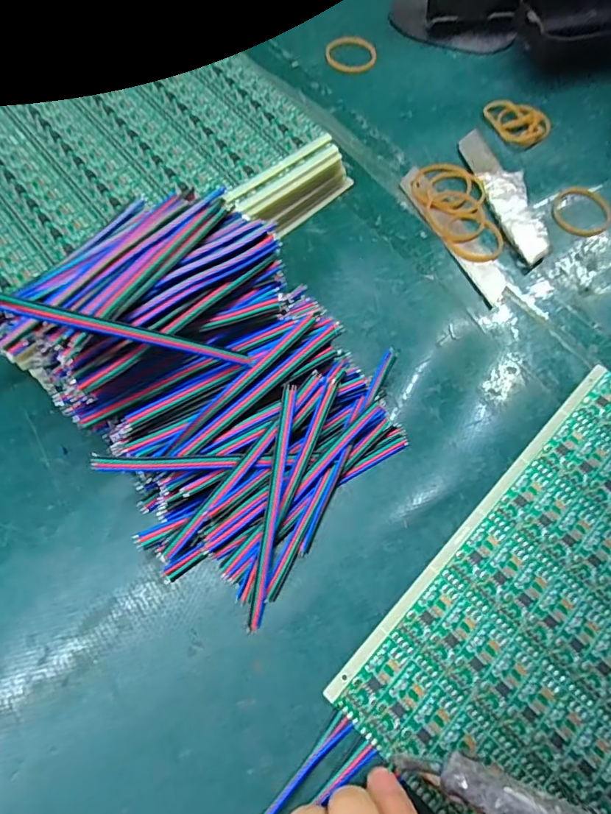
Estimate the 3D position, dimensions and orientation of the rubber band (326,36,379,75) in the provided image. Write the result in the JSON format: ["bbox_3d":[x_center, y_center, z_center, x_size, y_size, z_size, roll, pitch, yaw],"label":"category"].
[{"bbox_3d":[0.030,-0.232,0.348,0.034,0.005,0.030,10,67,3],"label":"rubber band"}]

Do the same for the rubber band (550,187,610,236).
[{"bbox_3d":[0.156,-0.111,0.296,0.033,0.004,0.034,0,67,-1],"label":"rubber band"}]

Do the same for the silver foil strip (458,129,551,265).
[{"bbox_3d":[0.112,-0.122,0.298,0.021,0.007,0.097,-14,68,-7],"label":"silver foil strip"}]

